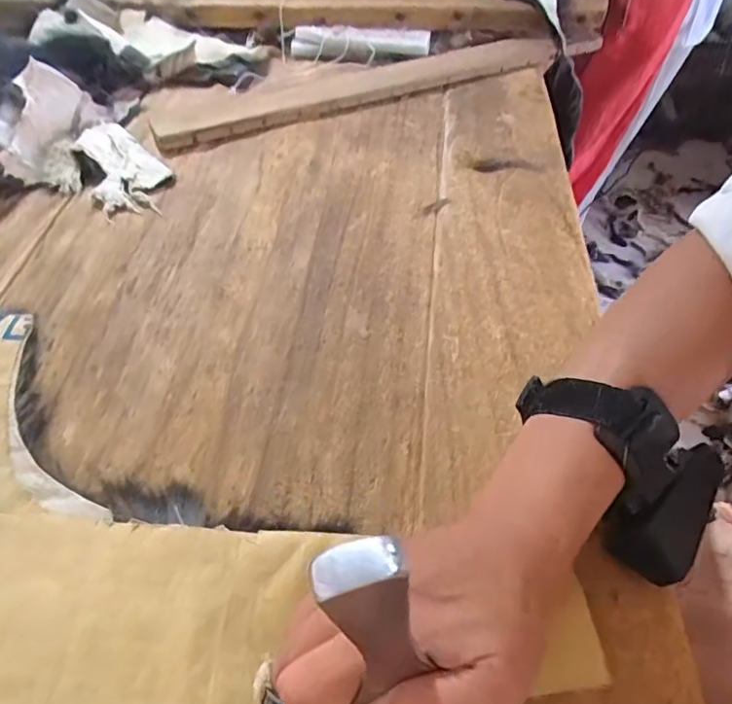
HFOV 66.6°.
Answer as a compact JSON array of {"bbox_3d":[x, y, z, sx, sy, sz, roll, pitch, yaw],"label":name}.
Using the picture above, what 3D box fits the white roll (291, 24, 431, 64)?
[{"bbox_3d":[-0.006,-0.343,0.613,0.149,0.023,0.036,-1,52,0],"label":"white roll"}]

